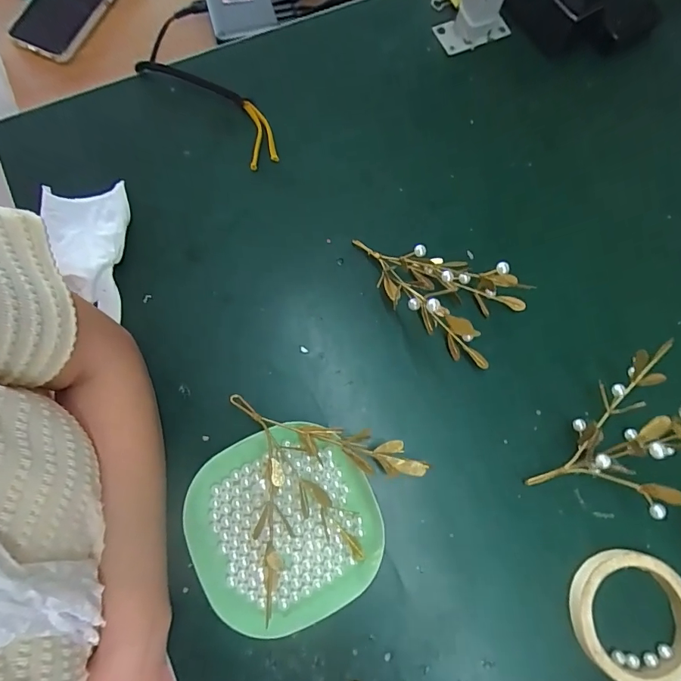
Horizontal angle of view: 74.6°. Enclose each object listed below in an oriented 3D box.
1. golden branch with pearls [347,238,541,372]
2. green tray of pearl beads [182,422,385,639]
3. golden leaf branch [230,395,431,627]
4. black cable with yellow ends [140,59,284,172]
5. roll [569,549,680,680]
[{"bbox_3d":[0.079,-0.044,0.402,0.163,0.076,0.080,30,77,5],"label":"golden branch with pearls"},{"bbox_3d":[-0.046,0.148,0.364,0.144,0.028,0.140,-25,78,-8],"label":"green tray of pearl beads"},{"bbox_3d":[-0.010,0.110,0.339,0.133,0.101,0.169,-12,77,-5],"label":"golden leaf branch"},{"bbox_3d":[-0.133,-0.249,0.465,0.181,0.015,0.051,42,85,7],"label":"black cable with yellow ends"},{"bbox_3d":[0.236,0.224,0.363,0.094,0.016,0.097,0,76,-2],"label":"roll"}]

